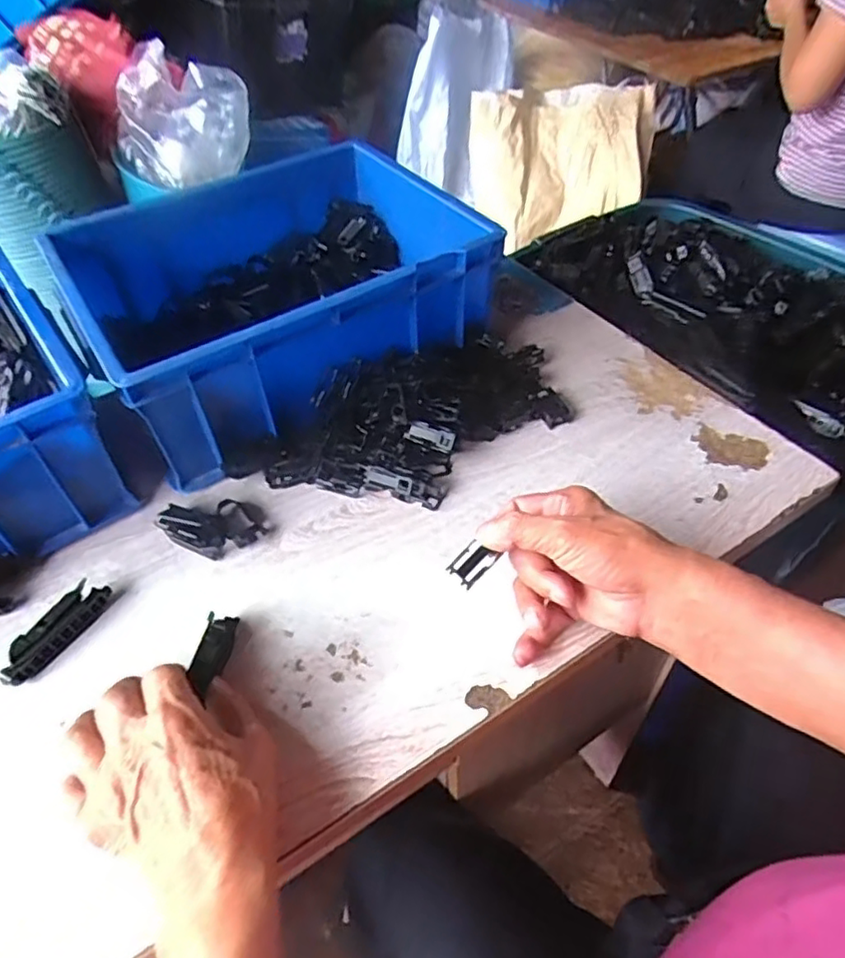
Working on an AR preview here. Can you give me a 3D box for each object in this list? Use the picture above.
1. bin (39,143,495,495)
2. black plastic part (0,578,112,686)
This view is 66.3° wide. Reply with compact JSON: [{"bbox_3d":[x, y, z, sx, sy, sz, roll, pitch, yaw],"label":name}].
[{"bbox_3d":[-0.133,-0.172,0.608,0.328,0.125,0.273,-28,52,-20],"label":"bin"},{"bbox_3d":[-0.252,0.104,0.442,0.027,0.019,0.079,23,53,23],"label":"black plastic part"}]

